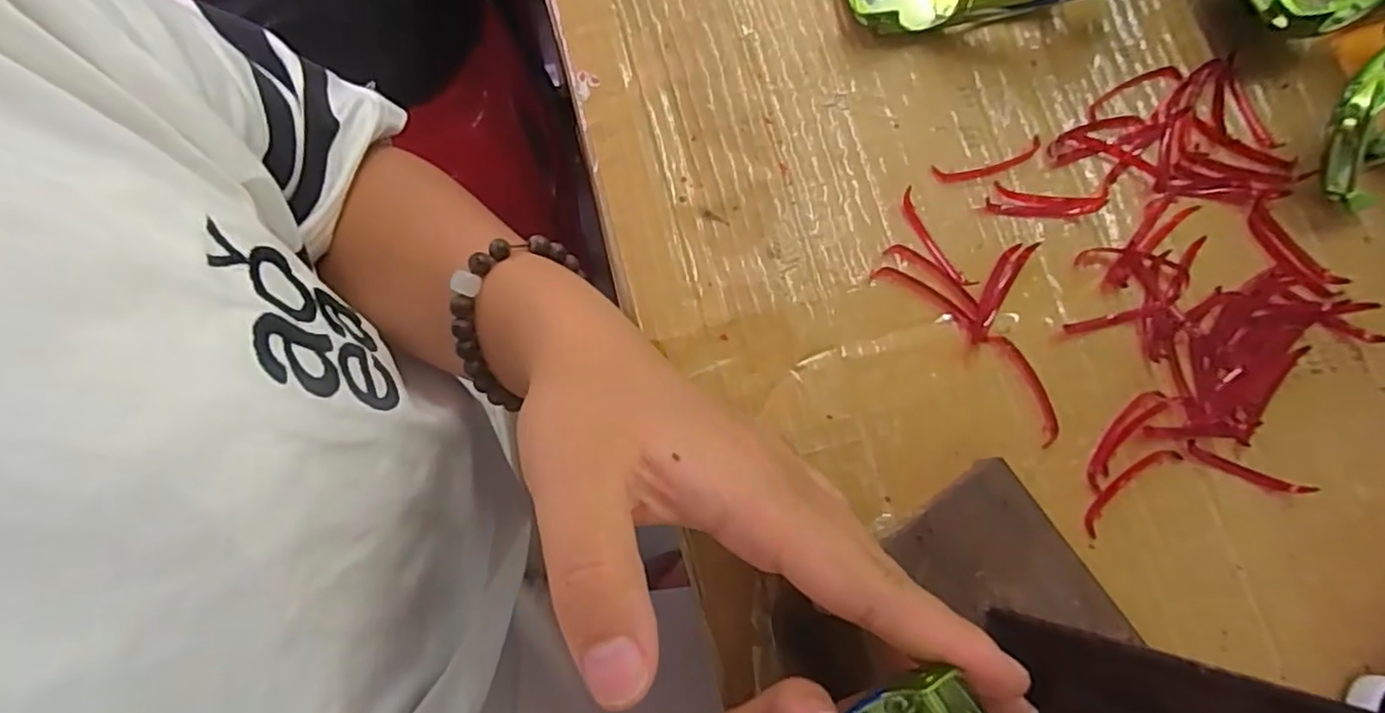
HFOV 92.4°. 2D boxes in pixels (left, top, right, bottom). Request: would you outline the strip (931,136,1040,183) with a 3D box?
[{"bbox_3d":[0.118,-0.077,0.262,0.046,0.004,0.010,-17,79,-5],"label":"strip"}]

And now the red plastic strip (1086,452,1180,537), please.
[{"bbox_3d":[0.156,0.047,0.236,0.046,0.004,0.010,-37,81,-9],"label":"red plastic strip"}]

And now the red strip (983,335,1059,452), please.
[{"bbox_3d":[0.123,0.011,0.244,0.012,0.004,0.044,-25,79,-7],"label":"red strip"}]

